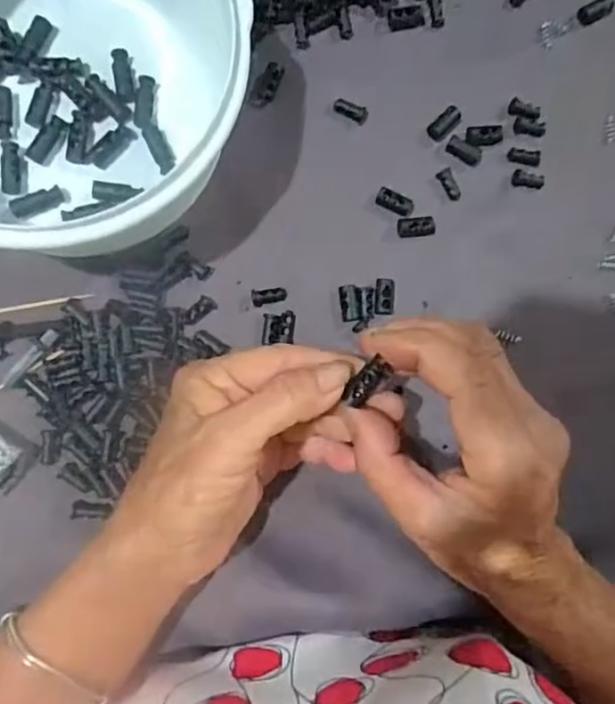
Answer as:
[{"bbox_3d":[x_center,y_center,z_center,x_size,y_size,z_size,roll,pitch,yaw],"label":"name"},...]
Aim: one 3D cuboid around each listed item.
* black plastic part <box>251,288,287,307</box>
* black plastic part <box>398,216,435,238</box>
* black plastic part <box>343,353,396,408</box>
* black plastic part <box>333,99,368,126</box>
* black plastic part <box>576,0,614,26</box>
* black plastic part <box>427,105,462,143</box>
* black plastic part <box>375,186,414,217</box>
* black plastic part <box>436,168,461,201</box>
[{"bbox_3d":[-0.020,-0.029,0.303,0.018,0.004,0.008,-10,86,-7],"label":"black plastic part"},{"bbox_3d":[0.058,-0.066,0.312,0.020,0.008,0.010,-5,86,-7],"label":"black plastic part"},{"bbox_3d":[0.025,0.012,0.247,0.011,0.008,0.023,44,84,-3],"label":"black plastic part"},{"bbox_3d":[0.023,-0.127,0.312,0.019,0.009,0.008,31,85,-4],"label":"black plastic part"},{"bbox_3d":[0.159,-0.188,0.326,0.020,0.005,0.010,-27,91,-7],"label":"black plastic part"},{"bbox_3d":[0.074,-0.122,0.315,0.020,0.007,0.010,-44,91,-8],"label":"black plastic part"},{"bbox_3d":[0.046,-0.078,0.311,0.020,0.009,0.009,24,83,-4],"label":"black plastic part"},{"bbox_3d":[0.076,-0.090,0.317,0.008,0.004,0.017,-30,91,-7],"label":"black plastic part"}]

